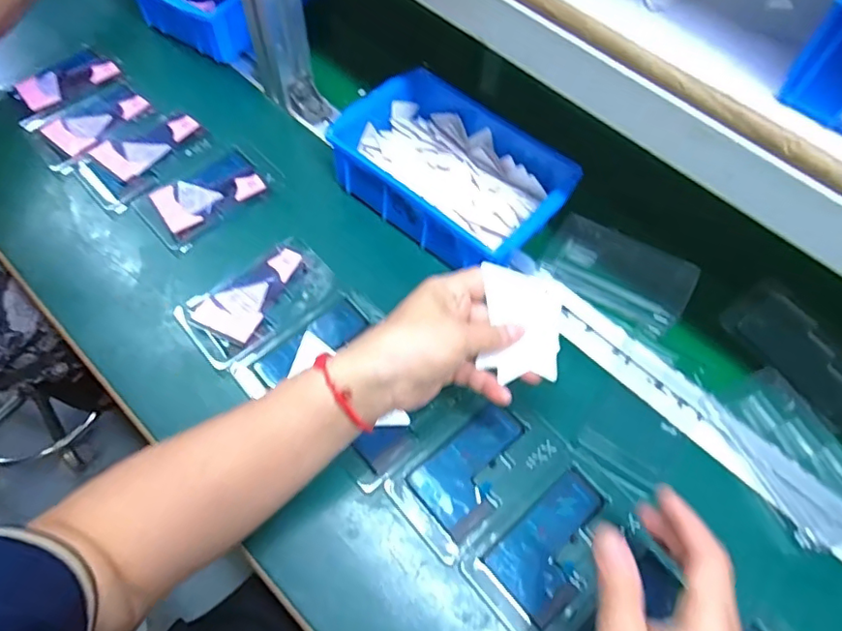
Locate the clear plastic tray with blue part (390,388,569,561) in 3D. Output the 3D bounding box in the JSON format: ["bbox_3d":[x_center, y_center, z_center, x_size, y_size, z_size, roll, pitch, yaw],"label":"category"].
[{"bbox_3d":[0.039,0.113,0.427,0.122,0.006,0.086,-38,70,-17],"label":"clear plastic tray with blue part"}]

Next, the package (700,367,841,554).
[{"bbox_3d":[0.289,0.107,0.438,0.081,0.018,0.129,-18,66,-9],"label":"package"}]

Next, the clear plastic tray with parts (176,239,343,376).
[{"bbox_3d":[-0.138,-0.014,0.486,0.128,0.012,0.075,-38,70,-17],"label":"clear plastic tray with parts"}]

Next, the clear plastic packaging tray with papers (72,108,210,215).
[{"bbox_3d":[-0.277,-0.161,0.557,0.073,0.007,0.124,33,68,14],"label":"clear plastic packaging tray with papers"}]

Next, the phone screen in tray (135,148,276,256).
[{"bbox_3d":[-0.207,-0.116,0.539,0.113,0.008,0.073,-41,71,-18],"label":"phone screen in tray"}]

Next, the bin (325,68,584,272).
[{"bbox_3d":[0.033,-0.134,0.526,0.200,0.057,0.149,40,70,17],"label":"bin"}]

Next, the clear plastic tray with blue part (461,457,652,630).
[{"bbox_3d":[0.100,0.167,0.401,0.123,0.006,0.080,-37,70,-17],"label":"clear plastic tray with blue part"}]

